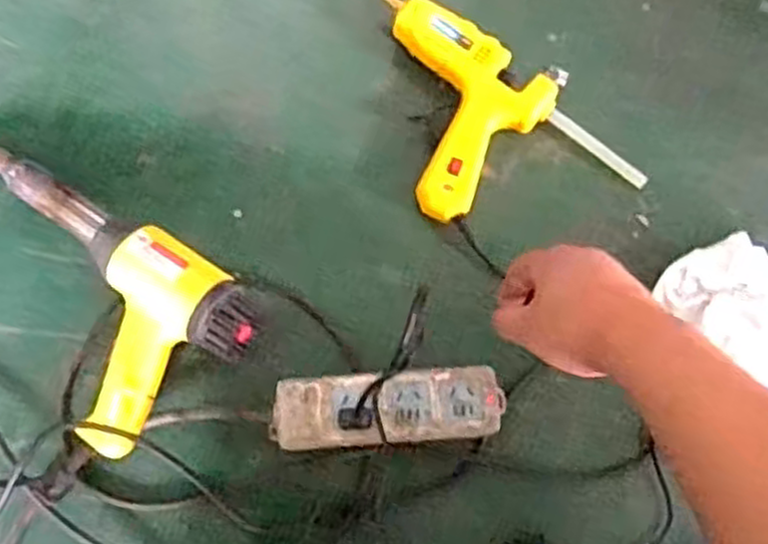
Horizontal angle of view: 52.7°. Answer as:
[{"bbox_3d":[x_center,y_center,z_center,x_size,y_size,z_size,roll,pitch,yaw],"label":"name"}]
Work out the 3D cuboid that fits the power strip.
[{"bbox_3d":[0.004,0.111,0.624,0.186,0.039,0.060,-3,75,-1],"label":"power strip"}]

